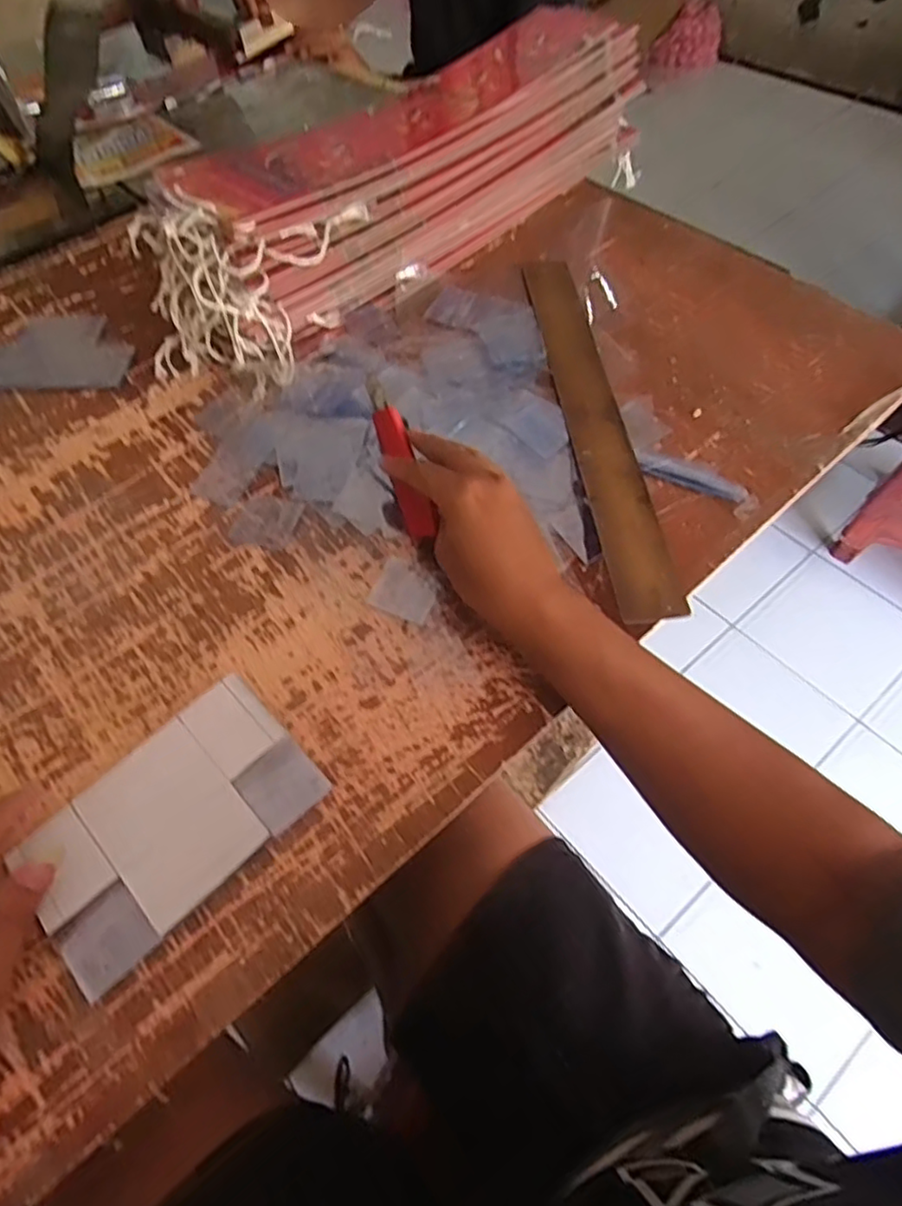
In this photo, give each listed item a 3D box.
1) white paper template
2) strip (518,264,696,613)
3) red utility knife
[{"bbox_3d":[-0.172,0.131,0.409,0.160,0.004,0.102,-41,72,-19],"label":"white paper template"},{"bbox_3d":[0.119,-0.171,0.565,0.049,0.010,0.434,-7,56,-2],"label":"strip"},{"bbox_3d":[-0.043,-0.121,0.522,0.020,0.037,0.160,-16,65,-6],"label":"red utility knife"}]

